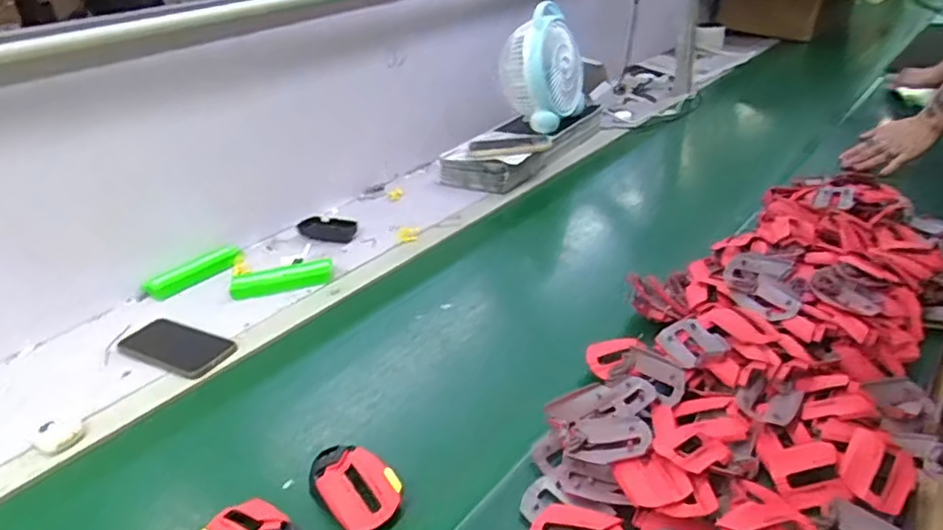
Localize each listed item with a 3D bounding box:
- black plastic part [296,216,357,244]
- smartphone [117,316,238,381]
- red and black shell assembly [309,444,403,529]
[{"bbox_3d":[-0.261,-0.063,1.144,0.121,0.025,0.057,9,32,21],"label":"black plastic part"},{"bbox_3d":[-0.399,0.106,0.847,0.173,0.007,0.082,11,33,25],"label":"smartphone"},{"bbox_3d":[-0.117,0.216,0.614,0.067,0.041,0.104,-27,37,-35],"label":"red and black shell assembly"}]

